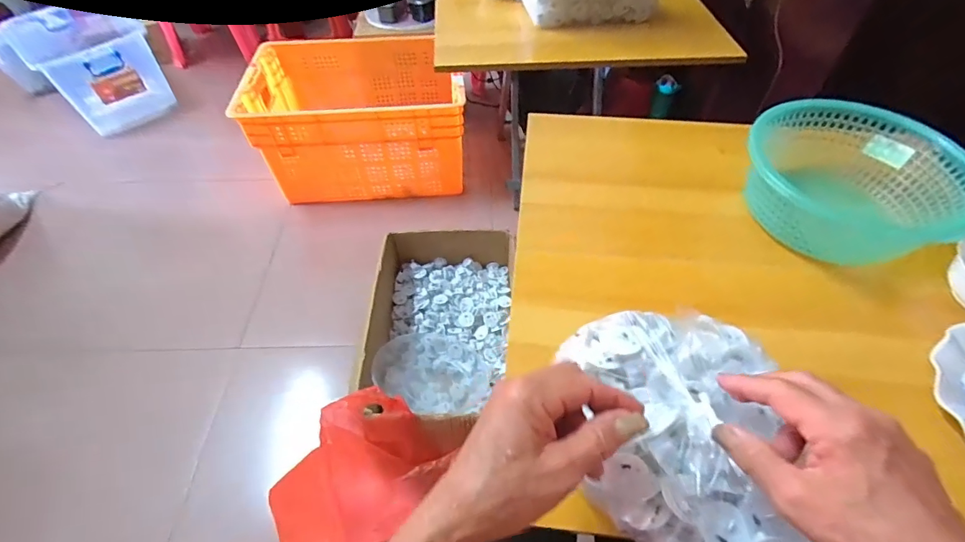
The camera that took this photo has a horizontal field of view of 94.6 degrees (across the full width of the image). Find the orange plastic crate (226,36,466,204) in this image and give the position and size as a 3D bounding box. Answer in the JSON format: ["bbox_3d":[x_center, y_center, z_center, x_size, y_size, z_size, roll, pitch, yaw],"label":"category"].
[{"bbox_3d":[-0.344,-0.457,1.324,0.560,0.282,0.402,-5,52,-2],"label":"orange plastic crate"}]

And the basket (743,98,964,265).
[{"bbox_3d":[0.457,-0.110,0.555,0.226,0.097,0.208,-1,52,1],"label":"basket"}]

